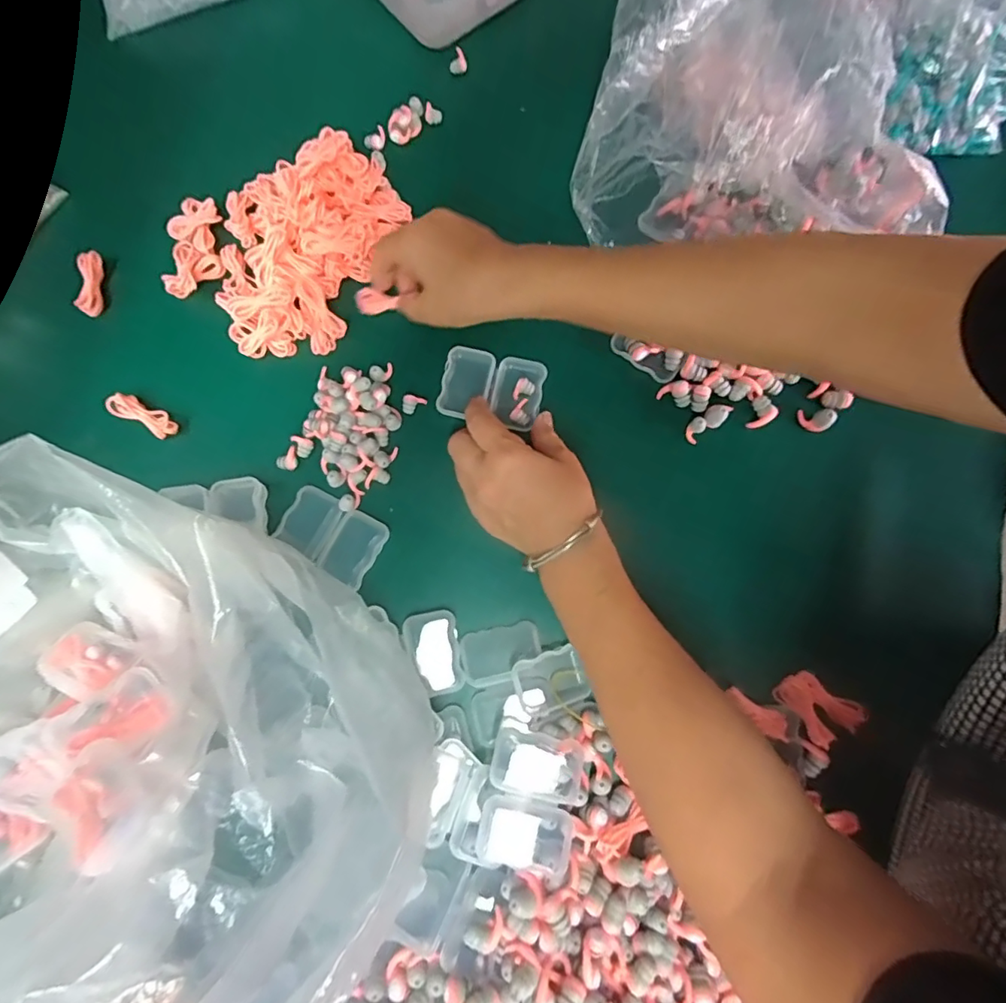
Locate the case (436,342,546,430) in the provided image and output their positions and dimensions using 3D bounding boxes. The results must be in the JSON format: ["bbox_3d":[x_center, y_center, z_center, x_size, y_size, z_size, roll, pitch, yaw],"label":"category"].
[{"bbox_3d":[-0.009,-0.086,0.406,0.075,0.010,0.056,13,80,2],"label":"case"}]

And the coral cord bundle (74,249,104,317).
[{"bbox_3d":[-0.327,-0.174,0.423,0.014,0.016,0.051,0,79,0],"label":"coral cord bundle"}]

